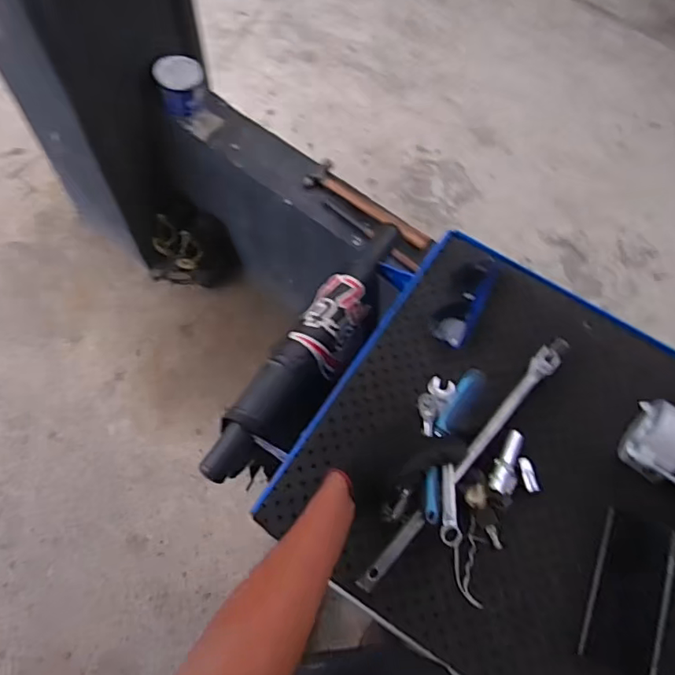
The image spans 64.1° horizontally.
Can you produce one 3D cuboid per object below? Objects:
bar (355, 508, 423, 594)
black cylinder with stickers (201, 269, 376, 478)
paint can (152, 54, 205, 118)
[{"bbox_3d":[0.056,0.218,0.551,0.015,0.009,0.095,41,69,14],"label":"bar"},{"bbox_3d":[-0.055,0.058,0.709,0.087,0.074,0.305,30,66,10],"label":"black cylinder with stickers"},{"bbox_3d":[-0.375,-0.601,1.292,0.112,0.086,0.107,2,65,-4],"label":"paint can"}]

